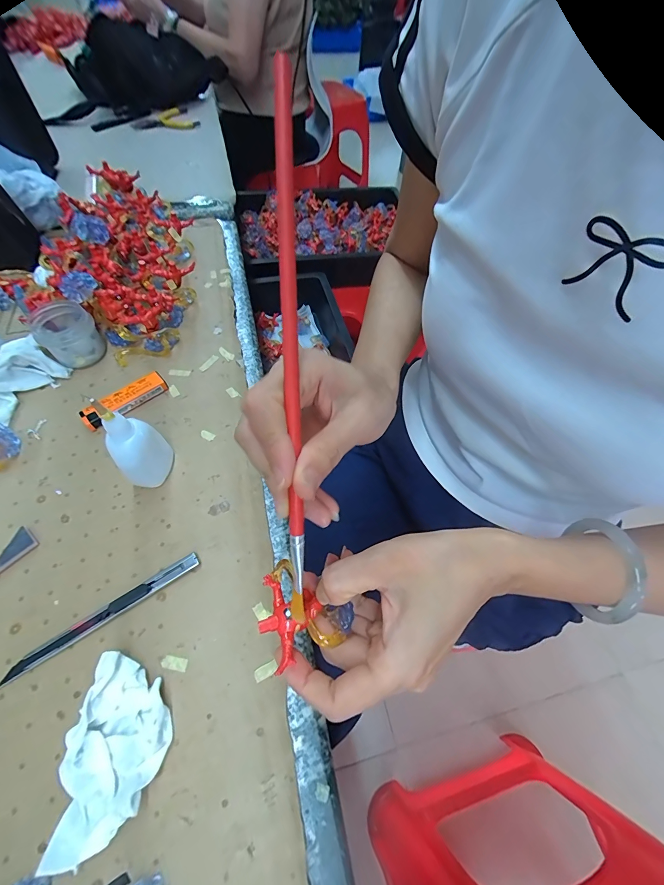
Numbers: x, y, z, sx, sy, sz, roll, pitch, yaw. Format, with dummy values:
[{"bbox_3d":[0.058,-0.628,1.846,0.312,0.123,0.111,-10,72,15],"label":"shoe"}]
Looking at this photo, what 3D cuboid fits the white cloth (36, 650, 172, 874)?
[{"bbox_3d":[-0.129,0.186,0.211,0.052,0.026,0.095,11,58,3],"label":"white cloth"}]

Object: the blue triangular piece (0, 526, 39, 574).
[{"bbox_3d":[-0.252,0.087,0.277,0.021,0.006,0.038,34,62,16],"label":"blue triangular piece"}]

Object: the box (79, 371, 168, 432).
[{"bbox_3d":[-0.202,-0.041,0.348,0.079,0.016,0.020,-36,67,-23],"label":"box"}]

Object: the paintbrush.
[{"bbox_3d":[-0.019,-0.034,0.171,0.009,0.006,0.255,-1,100,-5],"label":"paintbrush"}]

